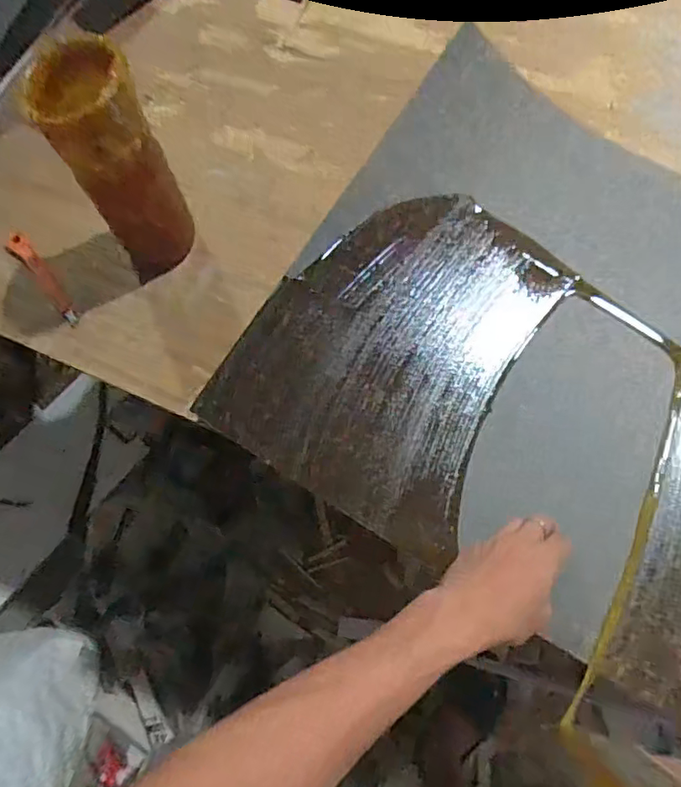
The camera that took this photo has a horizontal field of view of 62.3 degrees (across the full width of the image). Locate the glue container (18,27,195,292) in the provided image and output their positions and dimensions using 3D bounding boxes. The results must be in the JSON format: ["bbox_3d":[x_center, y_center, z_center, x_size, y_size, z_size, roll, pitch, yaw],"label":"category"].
[{"bbox_3d":[-0.210,-0.216,0.554,0.084,0.233,0.081,-26,74,-6],"label":"glue container"}]

